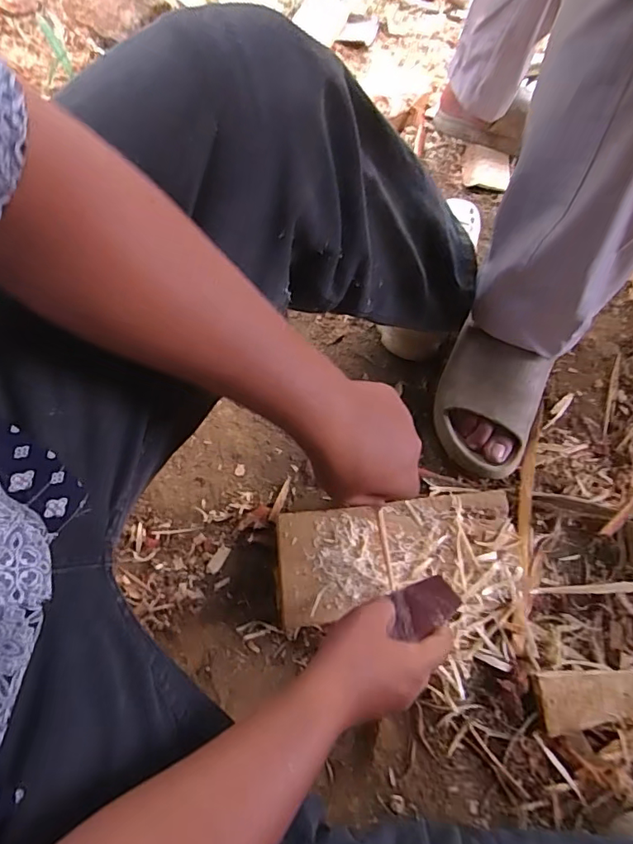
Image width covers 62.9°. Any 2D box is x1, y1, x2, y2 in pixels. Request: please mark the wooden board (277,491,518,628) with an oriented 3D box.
[{"bbox_3d":[0.089,0.154,0.573,0.257,0.043,0.122,-4,69,-8],"label":"wooden board"}]

